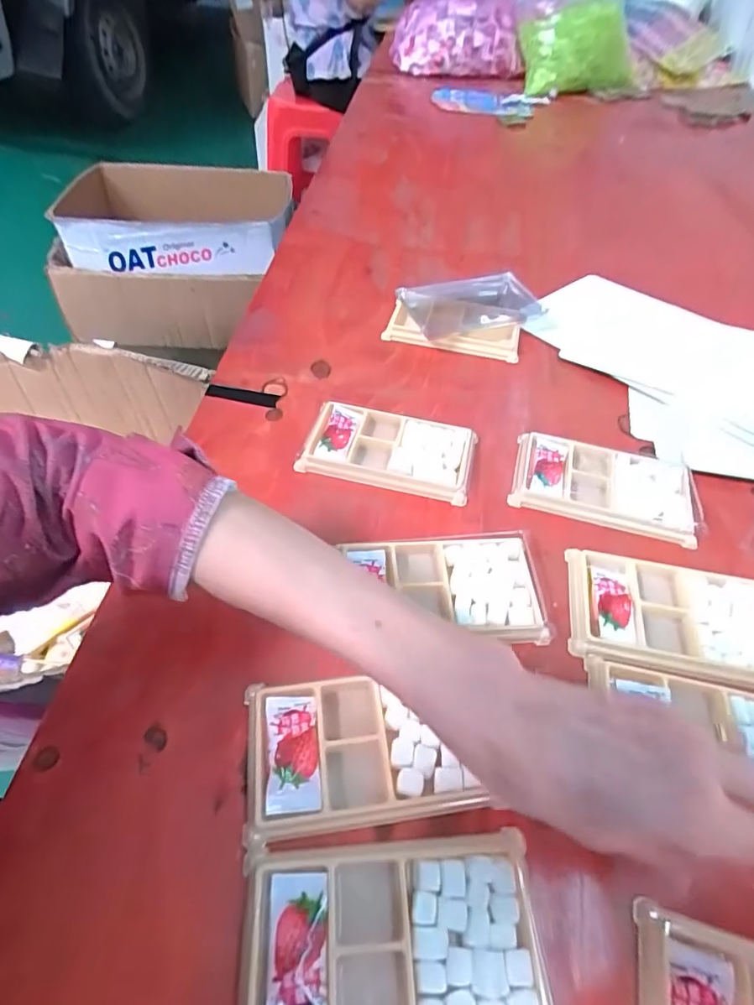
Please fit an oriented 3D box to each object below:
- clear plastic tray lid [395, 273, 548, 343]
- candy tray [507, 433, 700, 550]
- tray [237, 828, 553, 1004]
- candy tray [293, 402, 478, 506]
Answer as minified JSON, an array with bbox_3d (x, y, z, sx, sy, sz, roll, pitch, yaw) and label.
[{"bbox_3d":[0.102,-0.203,0.533,0.148,0.028,0.075,-11,53,-11],"label":"clear plastic tray lid"},{"bbox_3d":[0.176,-0.015,0.399,0.131,0.015,0.074,14,52,9],"label":"candy tray"},{"bbox_3d":[0.007,0.199,0.227,0.132,0.012,0.079,-1,52,-3],"label":"tray"},{"bbox_3d":[0.011,-0.045,0.414,0.132,0.019,0.073,12,52,7],"label":"candy tray"}]

